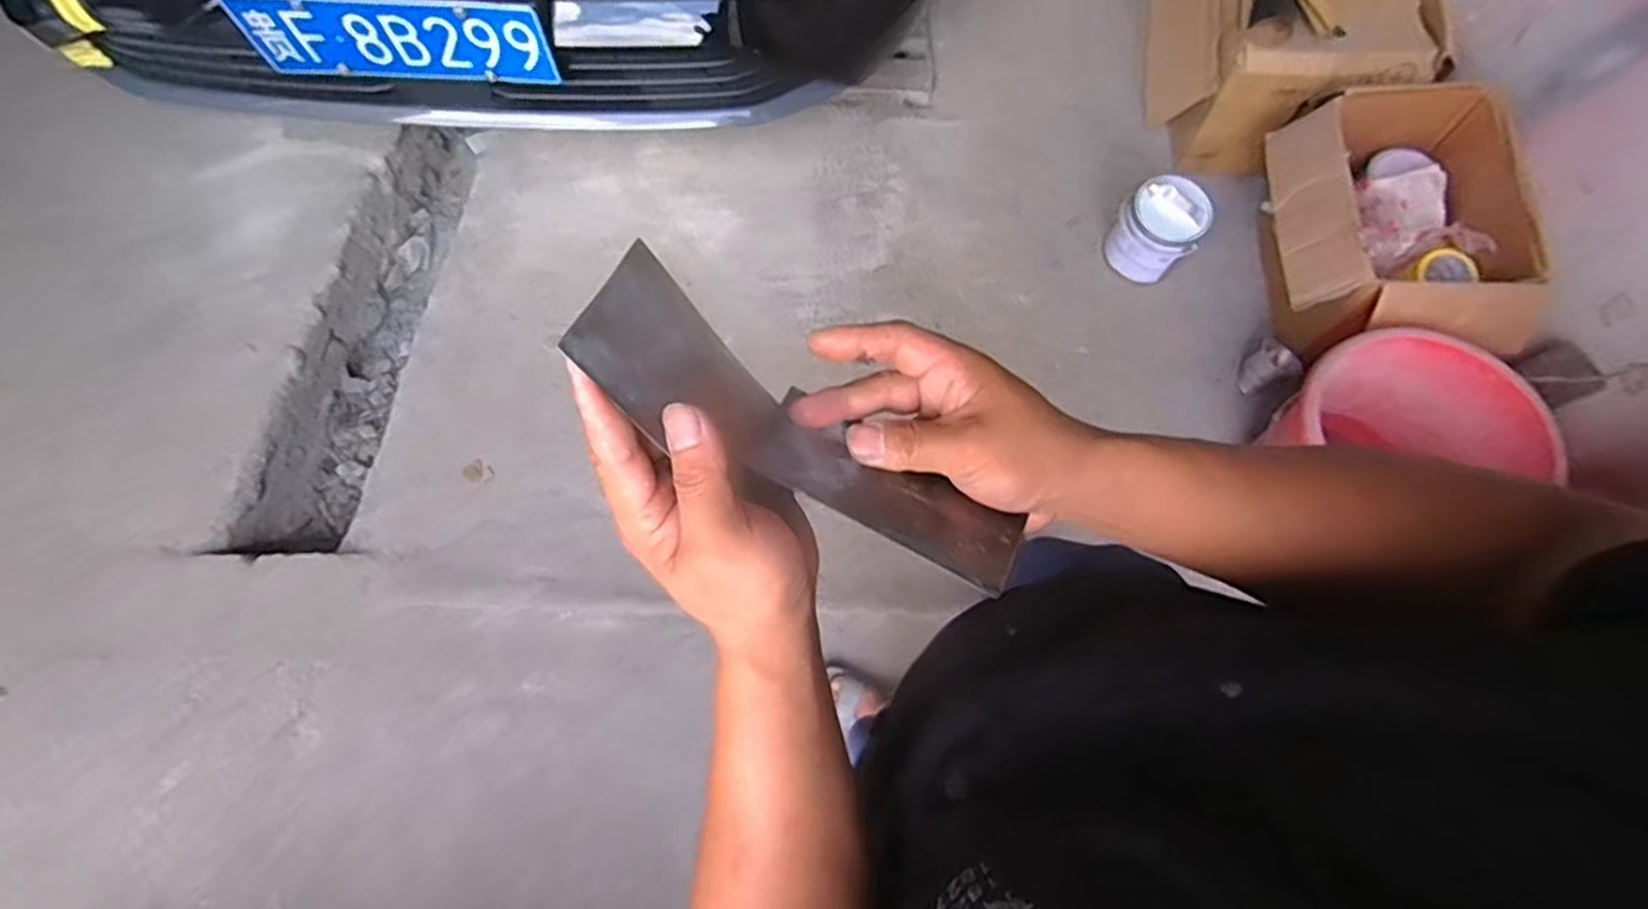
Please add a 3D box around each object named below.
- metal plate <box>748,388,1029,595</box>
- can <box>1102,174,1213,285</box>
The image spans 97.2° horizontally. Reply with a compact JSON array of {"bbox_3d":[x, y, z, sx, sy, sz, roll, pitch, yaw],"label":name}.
[{"bbox_3d":[0.028,0.017,0.338,0.129,0.005,0.056,28,40,11],"label":"metal plate"},{"bbox_3d":[0.686,-0.465,1.506,0.157,0.150,0.157,1,73,-2],"label":"can"}]

